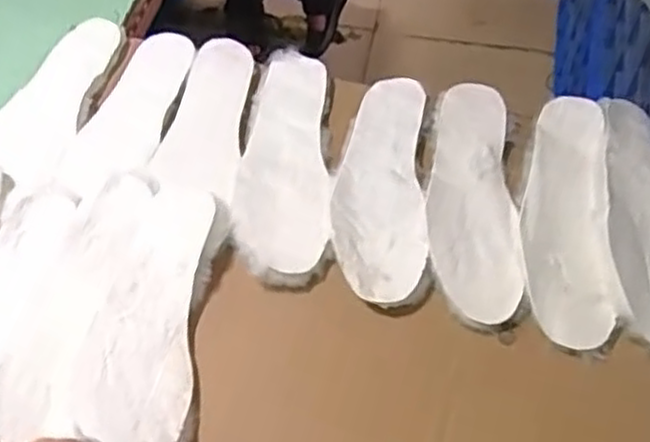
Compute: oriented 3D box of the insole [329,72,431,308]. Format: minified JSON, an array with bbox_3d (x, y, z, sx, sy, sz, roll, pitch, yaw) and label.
[{"bbox_3d":[0.053,-0.042,0.715,0.084,0.005,0.259,3,55,2],"label":"insole"}]

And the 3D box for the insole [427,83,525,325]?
[{"bbox_3d":[0.138,-0.029,0.703,0.080,0.014,0.255,3,55,1],"label":"insole"}]

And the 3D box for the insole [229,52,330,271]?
[{"bbox_3d":[-0.038,-0.066,0.730,0.087,0.007,0.265,2,55,1],"label":"insole"}]

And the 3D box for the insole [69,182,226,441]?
[{"bbox_3d":[-0.148,0.073,0.621,0.095,0.038,0.269,7,56,-4],"label":"insole"}]

